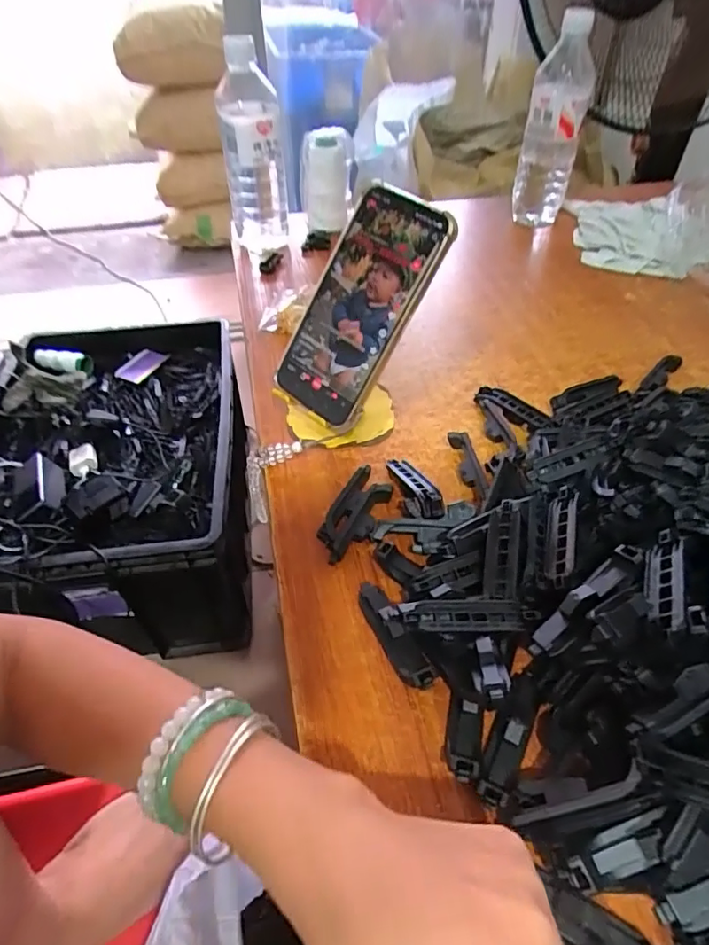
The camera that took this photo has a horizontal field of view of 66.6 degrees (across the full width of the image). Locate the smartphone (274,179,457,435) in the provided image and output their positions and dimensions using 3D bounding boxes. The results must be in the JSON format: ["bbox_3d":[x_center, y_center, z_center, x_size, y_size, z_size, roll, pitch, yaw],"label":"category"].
[{"bbox_3d":[0.002,-0.120,0.399,0.078,0.167,0.011,37,17,25],"label":"smartphone"}]

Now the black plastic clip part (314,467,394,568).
[{"bbox_3d":[-0.001,0.030,0.380,0.035,0.017,0.080,17,48,16],"label":"black plastic clip part"}]

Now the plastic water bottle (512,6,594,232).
[{"bbox_3d":[0.254,-0.438,0.693,0.069,0.215,0.058,10,46,10],"label":"plastic water bottle"}]

